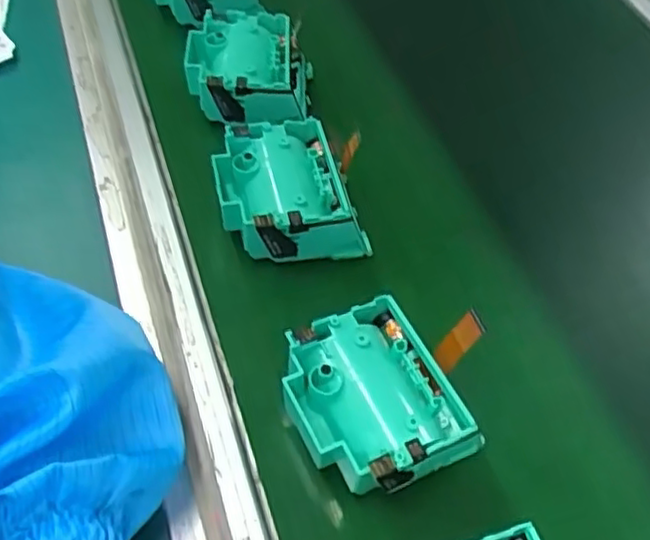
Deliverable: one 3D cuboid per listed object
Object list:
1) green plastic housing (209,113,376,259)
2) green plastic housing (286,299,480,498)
[{"bbox_3d":[-0.023,-0.044,0.373,0.076,0.034,0.080,-10,55,-13],"label":"green plastic housing"},{"bbox_3d":[0.021,0.056,0.293,0.067,0.022,0.078,-19,57,-18],"label":"green plastic housing"}]

